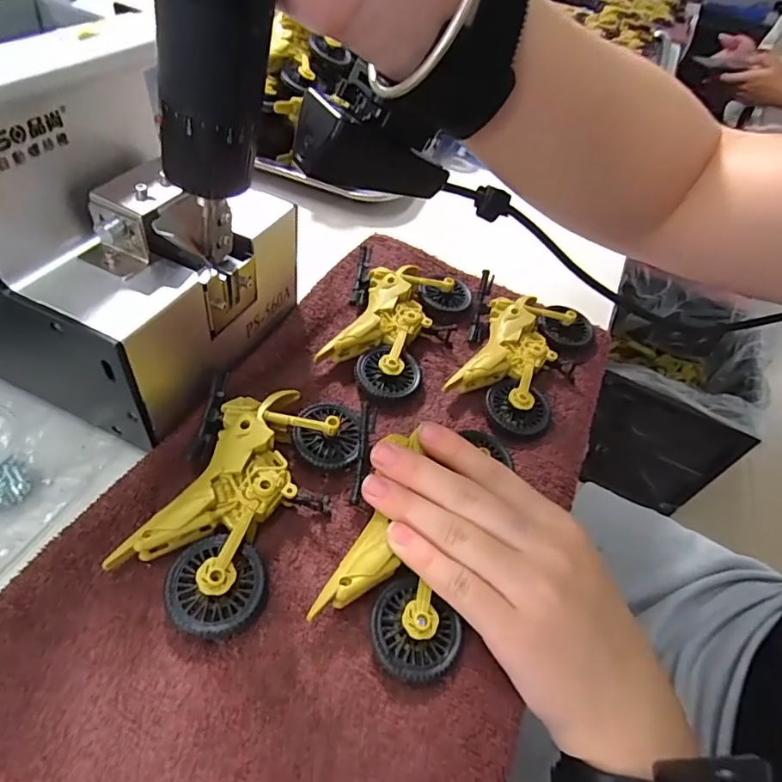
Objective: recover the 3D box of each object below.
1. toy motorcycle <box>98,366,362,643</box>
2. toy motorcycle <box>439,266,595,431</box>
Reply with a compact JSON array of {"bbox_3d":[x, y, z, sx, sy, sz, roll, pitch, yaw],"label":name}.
[{"bbox_3d":[-0.062,0.043,0.221,0.071,0.026,0.114,16,48,2],"label":"toy motorcycle"},{"bbox_3d":[0.078,-0.024,0.305,0.073,0.030,0.107,24,49,9],"label":"toy motorcycle"}]

